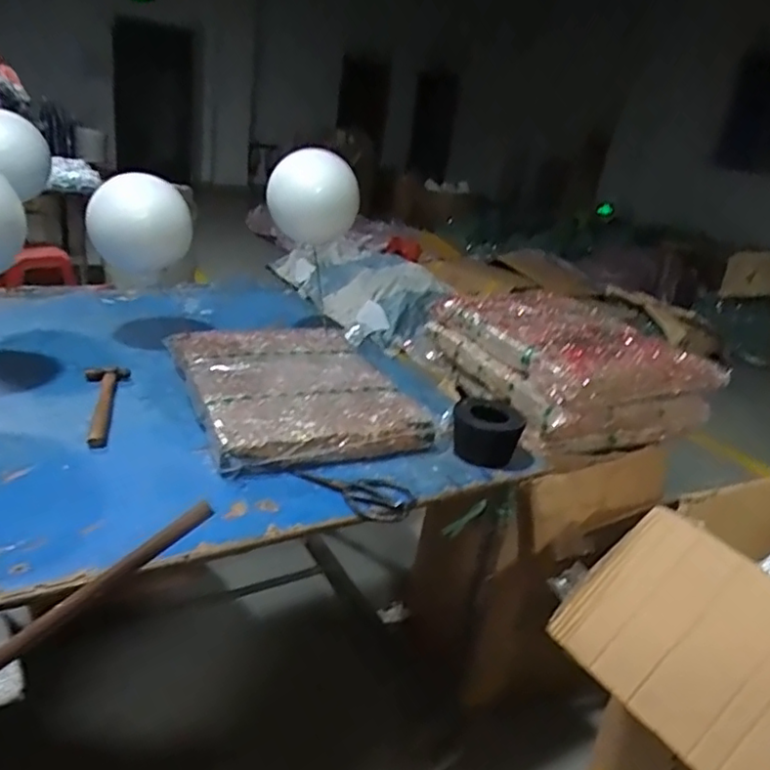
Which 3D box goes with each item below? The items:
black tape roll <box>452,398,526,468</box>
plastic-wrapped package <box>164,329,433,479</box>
[{"bbox_3d":[0.171,0.079,1.059,0.108,0.094,0.108,6,22,-2],"label":"black tape roll"},{"bbox_3d":[-0.173,-0.008,1.155,0.358,0.045,0.530,-4,25,-25],"label":"plastic-wrapped package"}]

